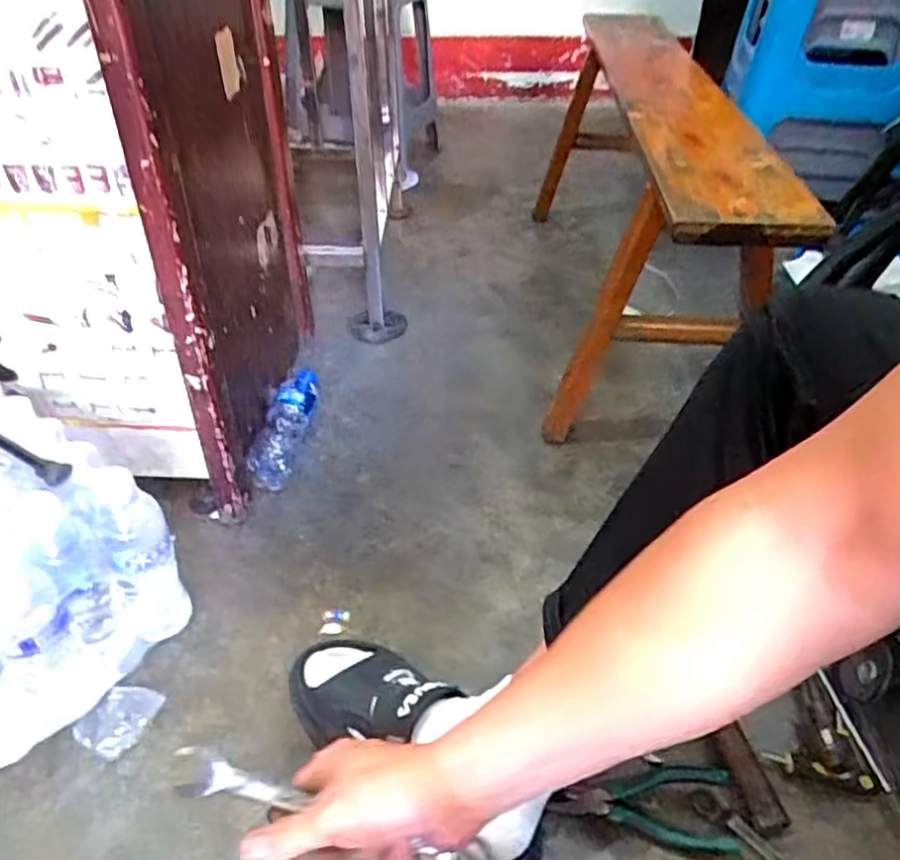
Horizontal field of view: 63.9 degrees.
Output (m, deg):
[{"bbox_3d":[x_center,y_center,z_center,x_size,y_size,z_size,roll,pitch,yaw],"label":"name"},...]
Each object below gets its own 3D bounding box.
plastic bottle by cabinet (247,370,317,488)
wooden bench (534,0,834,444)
[{"bbox_3d":[-0.237,-0.007,1.059,0.057,0.060,0.237,4,39,3],"label":"plastic bottle by cabinet"},{"bbox_3d":[0.298,-0.373,1.214,0.232,0.389,1.107,4,39,3],"label":"wooden bench"}]

